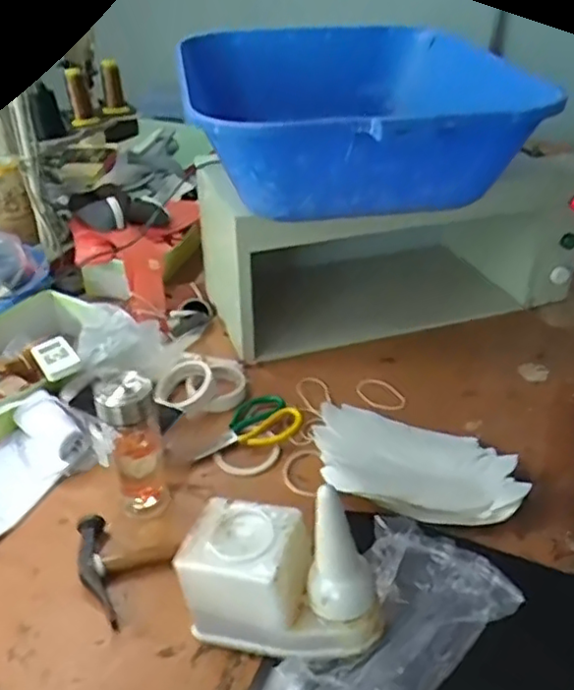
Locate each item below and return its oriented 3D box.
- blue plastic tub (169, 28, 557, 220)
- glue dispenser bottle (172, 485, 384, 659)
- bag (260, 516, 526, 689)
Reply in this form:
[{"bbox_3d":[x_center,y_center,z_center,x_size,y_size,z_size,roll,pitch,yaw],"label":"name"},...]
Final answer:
[{"bbox_3d":[0.078,-0.367,1.027,0.457,0.174,0.613,-4,35,-7],"label":"blue plastic tub"},{"bbox_3d":[-0.004,0.236,0.682,0.210,0.185,0.096,10,35,13],"label":"glue dispenser bottle"},{"bbox_3d":[0.083,0.305,0.683,0.319,0.058,0.167,-24,41,-31],"label":"bag"}]

